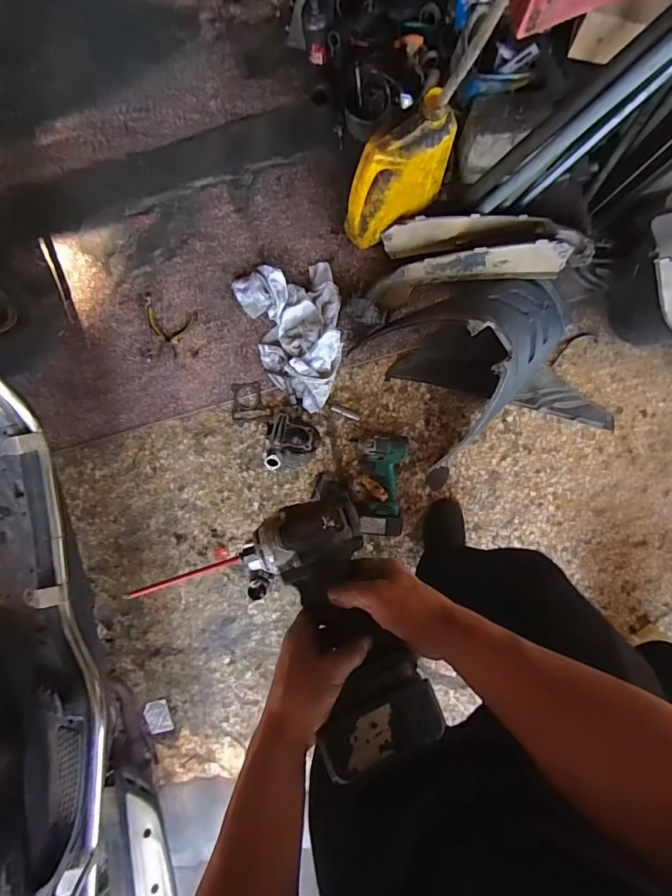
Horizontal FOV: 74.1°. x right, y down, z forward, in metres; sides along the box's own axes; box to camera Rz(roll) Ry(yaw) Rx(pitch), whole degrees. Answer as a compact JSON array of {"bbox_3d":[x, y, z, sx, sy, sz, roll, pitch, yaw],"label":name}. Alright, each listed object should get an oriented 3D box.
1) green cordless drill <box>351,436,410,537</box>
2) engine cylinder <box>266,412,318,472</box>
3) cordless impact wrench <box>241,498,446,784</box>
[{"bbox_3d":[0.105,0.088,1.090,0.129,0.076,0.236,4,93,4],"label":"green cordless drill"},{"bbox_3d":[-0.102,-0.012,1.075,0.105,0.113,0.127,7,94,4],"label":"engine cylinder"},{"bbox_3d":[0.010,0.174,0.453,0.121,0.087,0.247,-31,69,8],"label":"cordless impact wrench"}]

